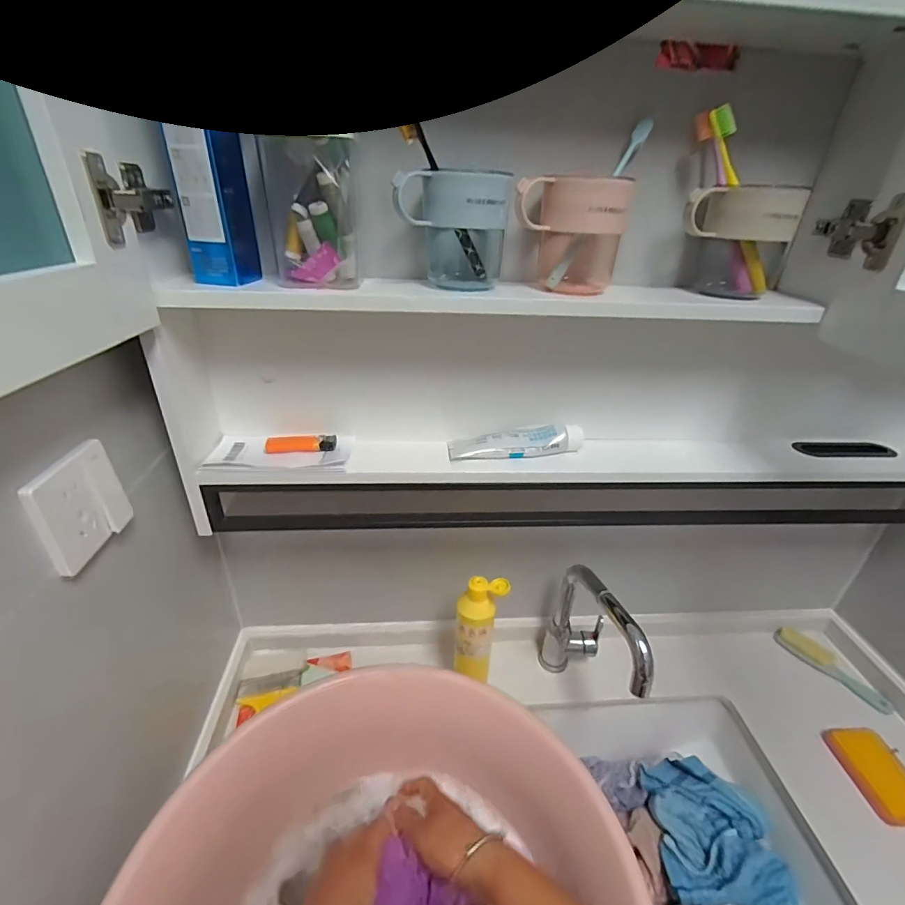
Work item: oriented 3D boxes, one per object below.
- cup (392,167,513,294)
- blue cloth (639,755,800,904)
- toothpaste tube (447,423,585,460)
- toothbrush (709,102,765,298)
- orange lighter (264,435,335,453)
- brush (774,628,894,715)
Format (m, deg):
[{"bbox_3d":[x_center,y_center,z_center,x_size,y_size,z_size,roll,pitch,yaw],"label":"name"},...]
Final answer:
[{"bbox_3d":[0.001,-0.216,0.448,0.100,0.104,0.075,4,30,2],"label":"cup"},{"bbox_3d":[0.346,0.501,0.608,0.135,0.054,0.148,3,30,0],"label":"blue cloth"},{"bbox_3d":[0.078,-0.015,0.558,0.163,0.031,0.040,-2,30,-9],"label":"toothpaste tube"},{"bbox_3d":[0.285,-0.243,0.450,0.016,0.179,0.016,-20,22,23],"label":"toothbrush"},{"bbox_3d":[-0.180,-0.011,0.542,0.079,0.016,0.019,-3,30,-10],"label":"orange lighter"},{"bbox_3d":[0.612,0.347,0.739,0.034,0.027,0.161,-14,34,-27],"label":"brush"}]

